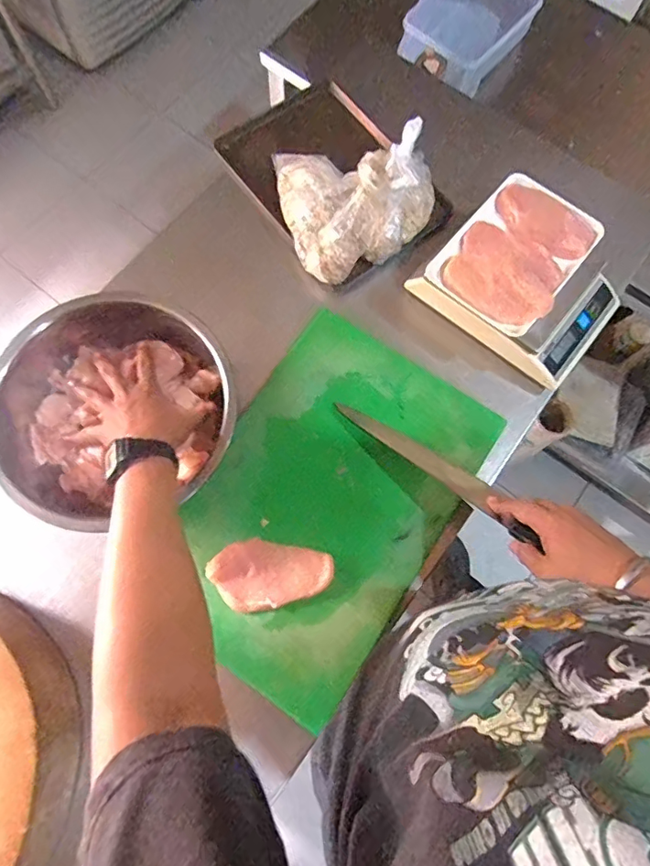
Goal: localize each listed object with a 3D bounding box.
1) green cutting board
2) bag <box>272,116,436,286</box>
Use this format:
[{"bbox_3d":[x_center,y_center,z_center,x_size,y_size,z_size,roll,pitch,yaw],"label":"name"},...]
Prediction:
[{"bbox_3d":[-0.002,0.079,0.649,0.294,0.019,0.448,33,75,8],"label":"green cutting board"},{"bbox_3d":[0.045,-0.327,0.707,0.234,0.107,0.198,3,73,-1],"label":"bag"}]

